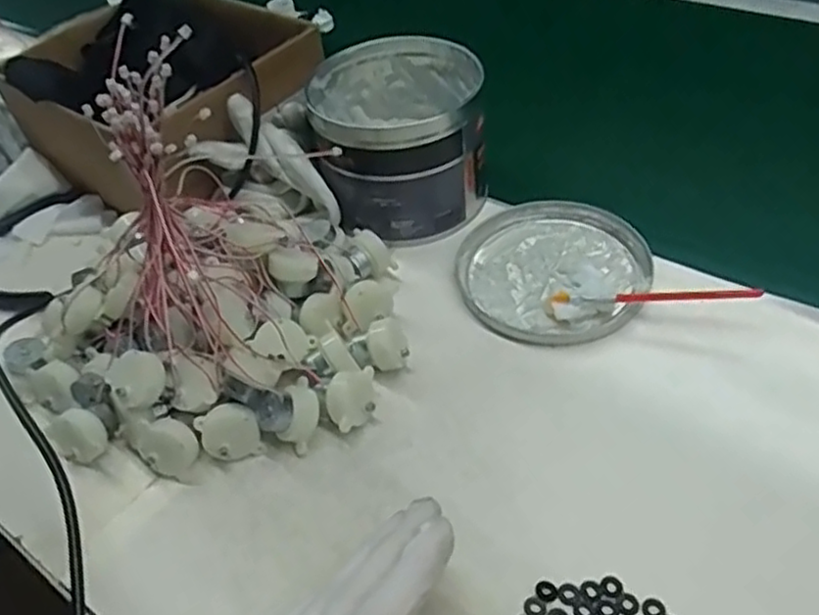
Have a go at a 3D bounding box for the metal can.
[{"bbox_3d":[-0.008,-0.134,0.530,0.125,0.087,0.125,-2,48,3],"label":"metal can"}]

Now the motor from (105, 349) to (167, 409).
[{"bbox_3d":[-0.158,0.042,0.406,0.032,0.012,0.038,-42,65,-9],"label":"motor"}]

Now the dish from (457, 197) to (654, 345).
[{"bbox_3d":[0.101,-0.032,0.491,0.126,0.016,0.137,-2,48,3],"label":"dish"}]

